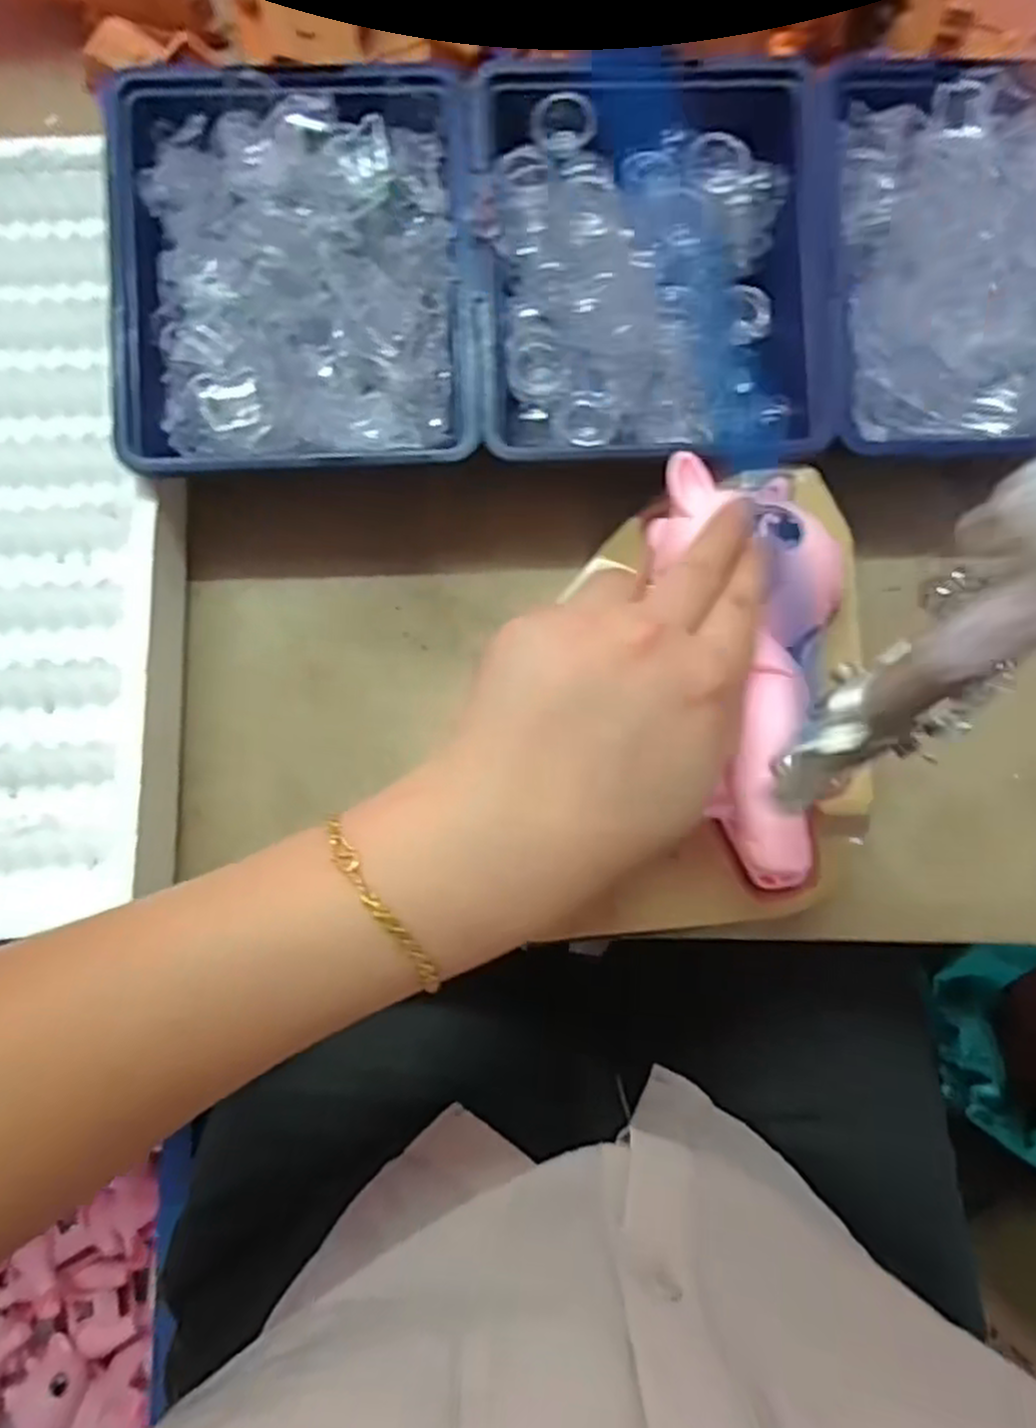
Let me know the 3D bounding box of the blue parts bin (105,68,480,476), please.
[{"bbox_3d":[-0.090,-0.178,0.324,0.142,0.042,0.165,-2,80,-2],"label":"blue parts bin"}]

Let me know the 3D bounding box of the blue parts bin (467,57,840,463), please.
[{"bbox_3d":[0.058,-0.187,0.330,0.150,0.040,0.155,-5,81,-2],"label":"blue parts bin"}]

